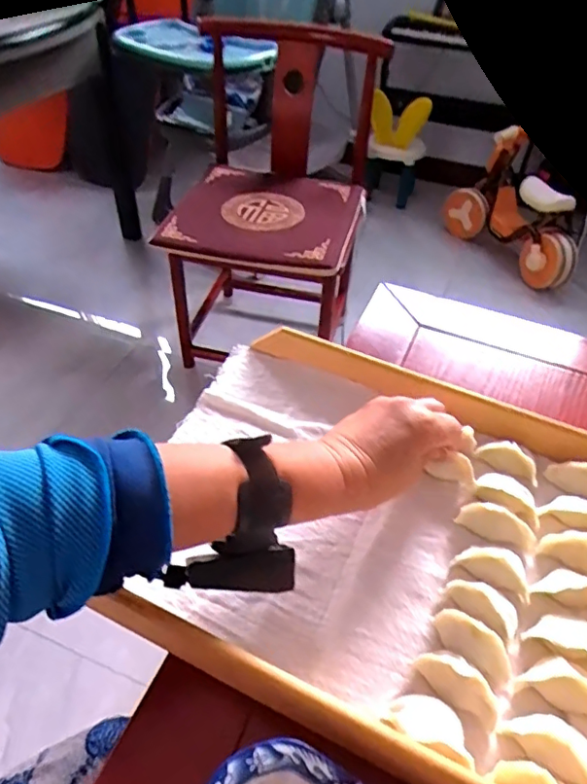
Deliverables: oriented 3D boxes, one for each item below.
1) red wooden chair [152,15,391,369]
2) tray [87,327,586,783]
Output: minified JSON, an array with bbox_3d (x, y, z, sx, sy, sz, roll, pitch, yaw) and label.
[{"bbox_3d":[-0.072,-0.459,1.459,0.480,0.786,0.568,12,47,6],"label":"red wooden chair"},{"bbox_3d":[0.064,0.094,0.424,0.385,0.053,0.322,22,49,14],"label":"tray"}]

